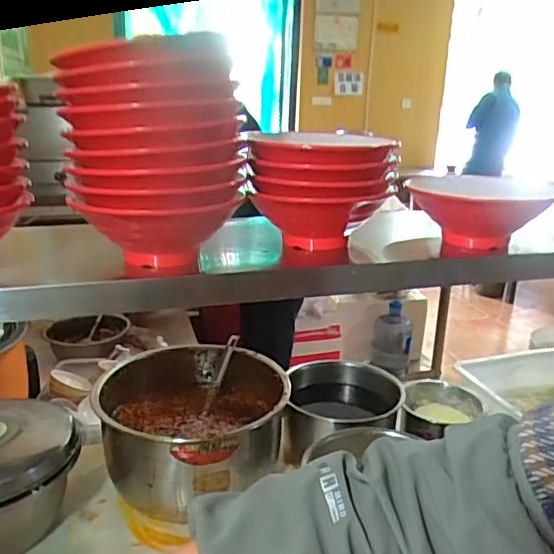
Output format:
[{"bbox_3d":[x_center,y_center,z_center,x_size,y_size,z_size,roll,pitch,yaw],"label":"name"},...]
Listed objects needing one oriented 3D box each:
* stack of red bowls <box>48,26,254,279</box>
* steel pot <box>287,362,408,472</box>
[{"bbox_3d":[-0.130,-0.127,0.634,0.179,0.240,0.158,2,19,2],"label":"stack of red bowls"},{"bbox_3d":[0.113,0.232,0.953,0.190,0.114,0.215,2,19,2],"label":"steel pot"}]

